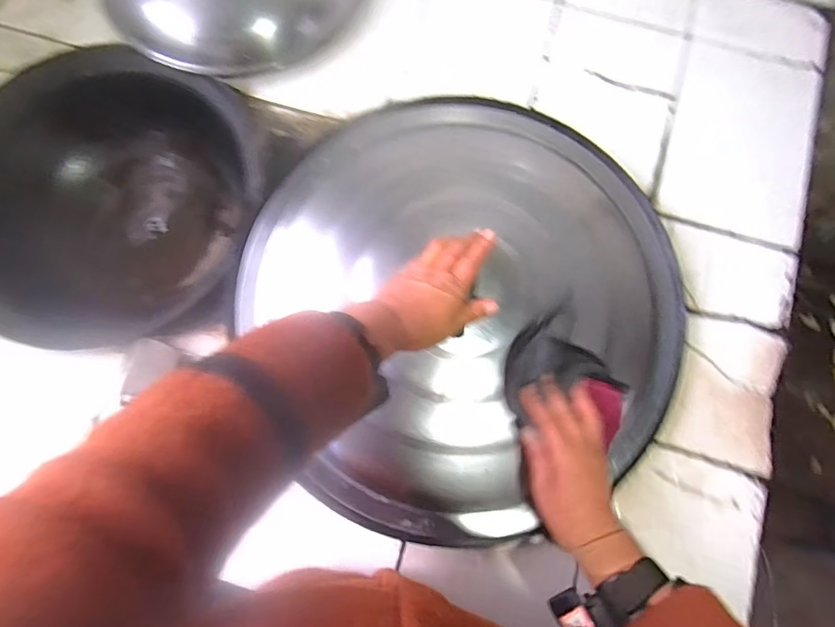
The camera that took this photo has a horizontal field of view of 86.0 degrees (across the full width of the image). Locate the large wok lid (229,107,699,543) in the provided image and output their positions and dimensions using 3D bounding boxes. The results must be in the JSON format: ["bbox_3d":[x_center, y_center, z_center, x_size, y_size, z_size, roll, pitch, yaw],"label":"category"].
[{"bbox_3d":[0.068,-0.035,0.535,0.459,0.064,0.521,-35,81,-8],"label":"large wok lid"}]

